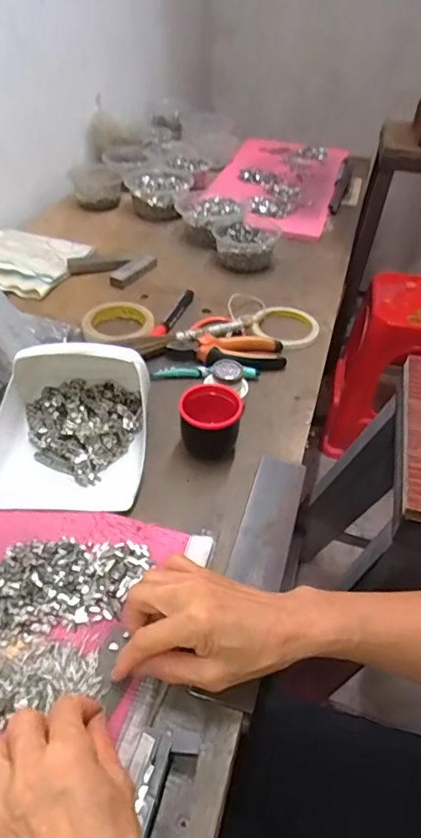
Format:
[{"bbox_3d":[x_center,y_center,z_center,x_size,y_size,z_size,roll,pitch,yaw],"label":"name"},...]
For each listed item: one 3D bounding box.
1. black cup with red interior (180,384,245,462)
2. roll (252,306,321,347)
[{"bbox_3d":[0.000,0.004,0.547,0.065,0.057,0.073,10,44,8],"label":"black cup with red interior"},{"bbox_3d":[0.110,-0.136,0.736,0.094,0.015,0.100,1,43,-1],"label":"roll"}]

